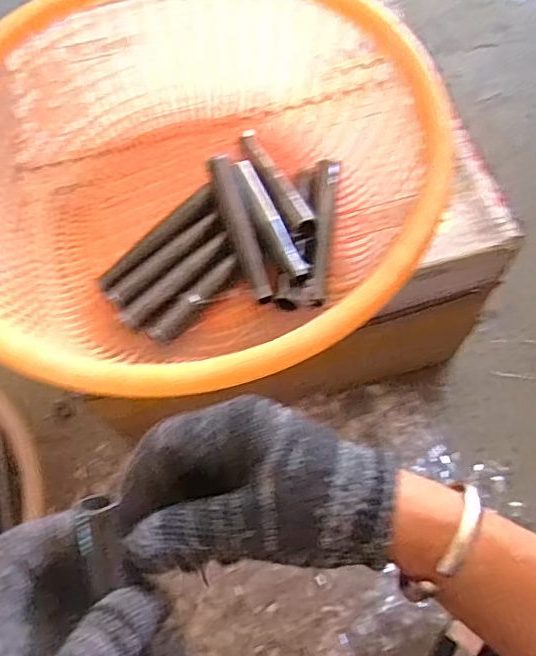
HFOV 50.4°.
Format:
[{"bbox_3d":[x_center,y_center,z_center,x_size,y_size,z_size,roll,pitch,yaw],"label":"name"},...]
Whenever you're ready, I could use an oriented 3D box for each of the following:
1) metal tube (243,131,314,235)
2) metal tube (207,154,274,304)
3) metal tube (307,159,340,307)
[{"bbox_3d":[0.005,-0.139,0.532,0.023,0.018,0.152,-22,53,-6],"label":"metal tube"},{"bbox_3d":[-0.025,-0.087,0.498,0.023,0.016,0.148,-15,68,-4],"label":"metal tube"},{"bbox_3d":[0.050,-0.090,0.514,0.020,0.023,0.160,5,68,5],"label":"metal tube"}]

